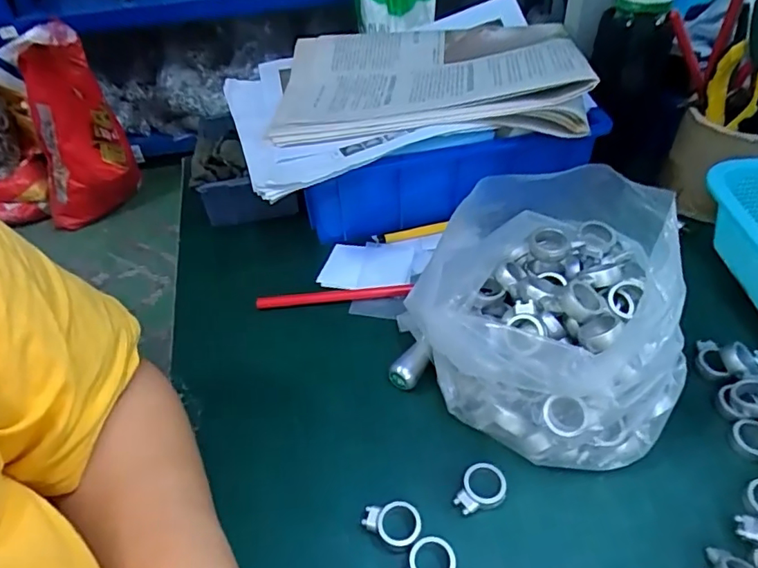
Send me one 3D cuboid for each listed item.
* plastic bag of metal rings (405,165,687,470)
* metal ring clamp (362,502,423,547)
[{"bbox_3d":[0.106,0.017,0.347,0.174,0.110,0.166,8,45,13],"label":"plastic bag of metal rings"},{"bbox_3d":[0.009,0.141,0.309,0.034,0.012,0.024,18,48,22],"label":"metal ring clamp"}]

